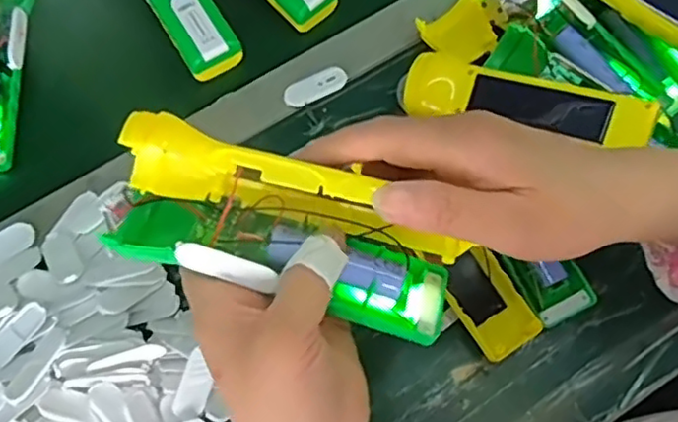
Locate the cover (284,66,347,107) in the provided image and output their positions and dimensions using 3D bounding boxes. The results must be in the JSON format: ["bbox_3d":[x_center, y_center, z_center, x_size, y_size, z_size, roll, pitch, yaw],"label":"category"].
[{"bbox_3d":[-0.018,-0.094,0.484,0.049,0.004,0.022,-28,72,-8],"label":"cover"}]

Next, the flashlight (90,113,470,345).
[{"bbox_3d":[-0.024,0.012,0.302,0.163,0.069,0.056,20,72,-6],"label":"flashlight"}]

